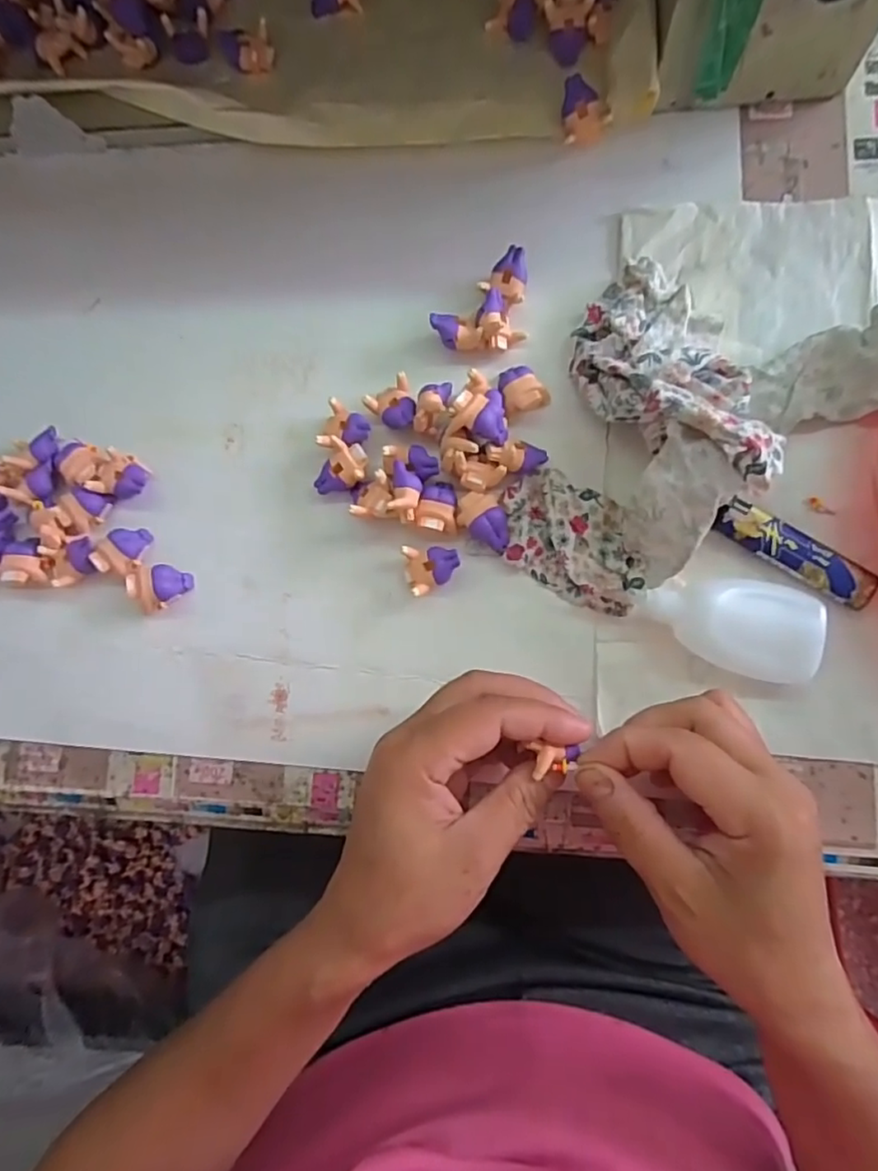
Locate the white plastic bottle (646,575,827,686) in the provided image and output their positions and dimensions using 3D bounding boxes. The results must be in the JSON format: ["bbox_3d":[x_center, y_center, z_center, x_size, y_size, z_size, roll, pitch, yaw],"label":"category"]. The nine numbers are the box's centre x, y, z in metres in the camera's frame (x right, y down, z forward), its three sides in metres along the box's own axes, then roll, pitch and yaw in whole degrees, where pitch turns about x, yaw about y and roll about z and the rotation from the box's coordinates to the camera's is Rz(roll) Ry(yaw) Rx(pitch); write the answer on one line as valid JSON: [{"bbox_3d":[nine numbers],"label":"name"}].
[{"bbox_3d":[0.140,0.020,0.293,0.077,0.023,0.043,11,84,6],"label":"white plastic bottle"}]

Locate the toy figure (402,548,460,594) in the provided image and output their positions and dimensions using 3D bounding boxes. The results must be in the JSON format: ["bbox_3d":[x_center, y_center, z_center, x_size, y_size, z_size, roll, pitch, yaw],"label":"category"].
[{"bbox_3d":[-0.003,-0.008,0.318,0.028,0.017,0.024,-5,83,4],"label":"toy figure"}]

